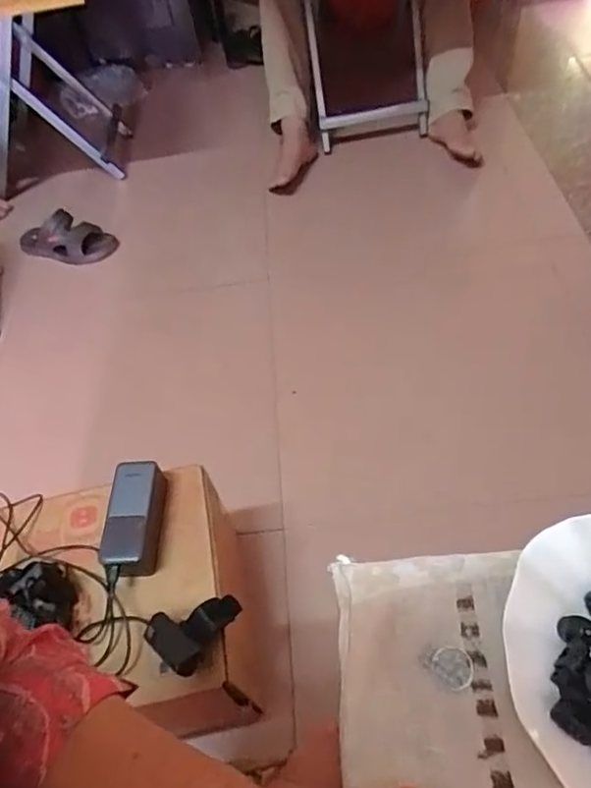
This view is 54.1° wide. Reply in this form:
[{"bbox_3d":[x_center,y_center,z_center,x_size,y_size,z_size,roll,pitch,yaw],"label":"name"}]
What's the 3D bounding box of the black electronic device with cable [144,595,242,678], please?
[{"bbox_3d":[-0.113,0.246,0.626,0.070,0.040,0.093,26,62,25],"label":"black electronic device with cable"}]

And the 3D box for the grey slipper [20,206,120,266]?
[{"bbox_3d":[-0.565,-0.380,1.421,0.253,0.085,0.094,9,56,15],"label":"grey slipper"}]

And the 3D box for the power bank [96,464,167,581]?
[{"bbox_3d":[-0.195,0.150,0.704,0.055,0.047,0.130,-3,54,6],"label":"power bank"}]

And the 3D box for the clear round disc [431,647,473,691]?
[{"bbox_3d":[0.094,0.162,0.343,0.021,0.004,0.024,-36,57,-17],"label":"clear round disc"}]

